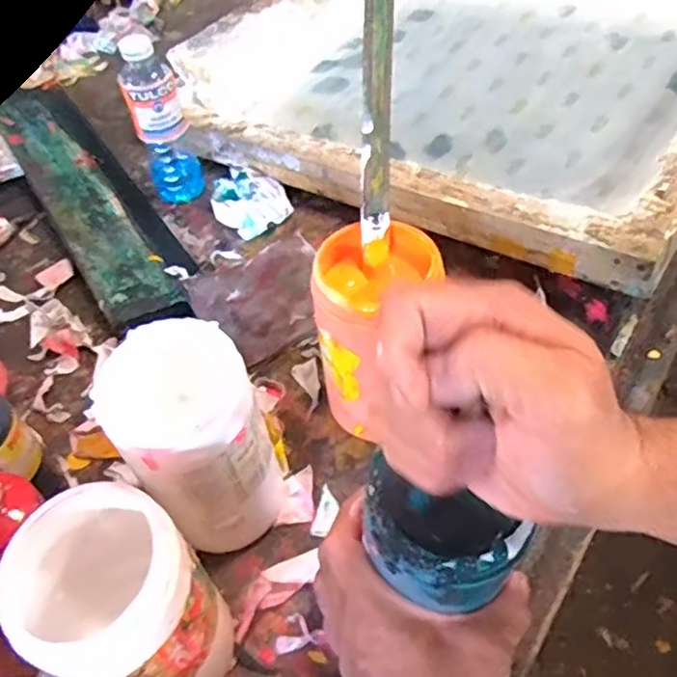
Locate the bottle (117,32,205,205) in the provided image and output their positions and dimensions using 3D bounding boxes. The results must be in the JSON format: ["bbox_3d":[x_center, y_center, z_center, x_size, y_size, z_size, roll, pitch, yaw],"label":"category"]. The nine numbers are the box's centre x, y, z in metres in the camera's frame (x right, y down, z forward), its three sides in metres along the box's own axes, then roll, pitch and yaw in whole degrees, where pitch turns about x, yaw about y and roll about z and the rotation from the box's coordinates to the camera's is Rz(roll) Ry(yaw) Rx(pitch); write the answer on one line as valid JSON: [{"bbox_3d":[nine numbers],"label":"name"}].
[{"bbox_3d":[-0.198,-0.244,0.746,0.060,0.164,0.052,-22,52,-12],"label":"bottle"}]

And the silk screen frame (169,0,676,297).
[{"bbox_3d":[0.186,-0.373,0.873,0.643,0.078,0.624,26,58,25],"label":"silk screen frame"}]

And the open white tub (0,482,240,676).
[{"bbox_3d":[-0.124,0.169,0.410,0.094,0.171,0.089,-3,51,4],"label":"open white tub"}]

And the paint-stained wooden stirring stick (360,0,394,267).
[{"bbox_3d":[0.026,-0.149,0.455,0.020,0.199,0.008,4,23,9],"label":"paint-stained wooden stirring stick"}]

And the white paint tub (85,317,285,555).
[{"bbox_3d":[-0.097,0.078,0.480,0.094,0.170,0.089,-3,51,4],"label":"white paint tub"}]

